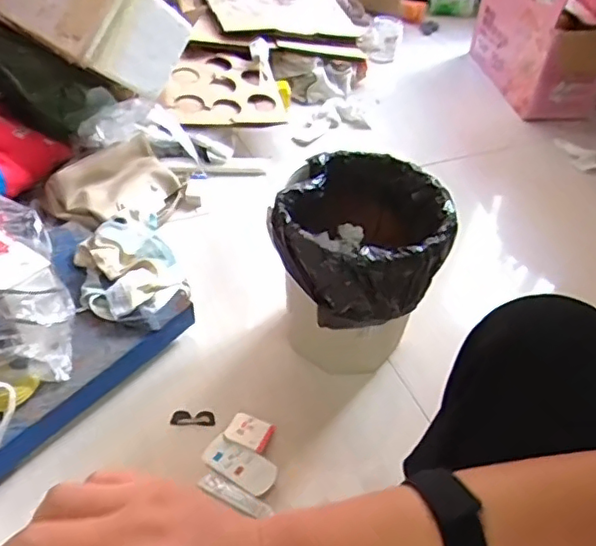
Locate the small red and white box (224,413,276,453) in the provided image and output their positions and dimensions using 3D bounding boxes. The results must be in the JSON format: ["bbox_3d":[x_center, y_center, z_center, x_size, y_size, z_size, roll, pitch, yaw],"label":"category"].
[{"bbox_3d":[-0.069,0.226,0.834,0.062,0.013,0.050,20,47,15],"label":"small red and white box"}]

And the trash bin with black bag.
[{"bbox_3d":[0.085,-0.006,0.879,0.224,0.270,0.253,12,45,7],"label":"trash bin with black bag"}]

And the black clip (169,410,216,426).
[{"bbox_3d":[-0.152,0.211,0.854,0.064,0.011,0.024,0,45,-5],"label":"black clip"}]

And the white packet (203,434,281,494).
[{"bbox_3d":[-0.079,0.260,0.799,0.108,0.010,0.049,23,63,27],"label":"white packet"}]

